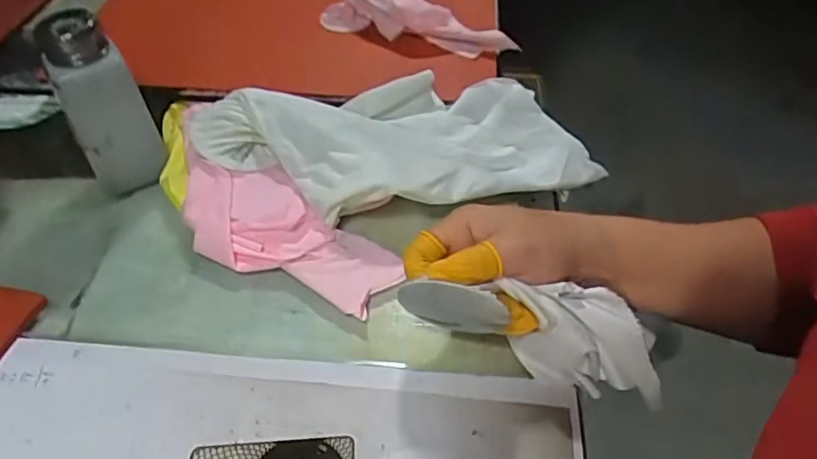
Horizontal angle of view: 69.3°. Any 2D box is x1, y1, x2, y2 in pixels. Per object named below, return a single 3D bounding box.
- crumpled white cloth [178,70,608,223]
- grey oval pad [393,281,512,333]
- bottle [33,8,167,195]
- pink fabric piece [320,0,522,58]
[{"bbox_3d":[-0.005,-0.060,0.444,0.304,0.052,0.124,-5,46,-3],"label":"crumpled white cloth"},{"bbox_3d":[0.022,0.041,0.327,0.059,0.055,0.007,-20,43,48],"label":"grey oval pad"},{"bbox_3d":[-0.213,-0.084,0.422,0.050,0.129,0.046,-16,48,-13],"label":"bottle"},{"bbox_3d":[0.004,-0.185,0.523,0.178,0.046,0.034,15,49,15],"label":"pink fabric piece"}]

